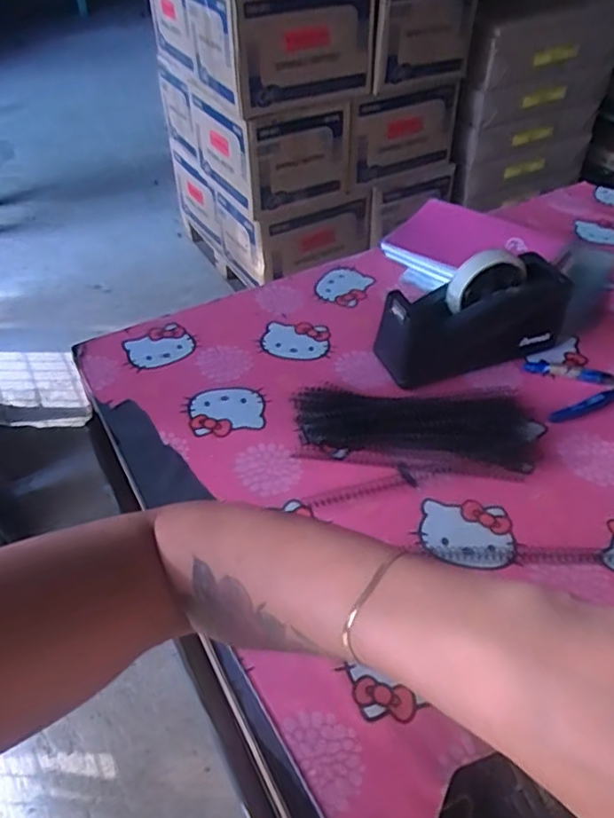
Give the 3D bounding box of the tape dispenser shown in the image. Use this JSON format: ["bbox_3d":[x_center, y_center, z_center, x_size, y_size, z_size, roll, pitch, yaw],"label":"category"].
[{"bbox_3d":[0.178,-0.101,0.682,0.217,0.112,0.075,-16,46,-16],"label":"tape dispenser"}]

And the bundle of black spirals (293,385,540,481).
[{"bbox_3d":[0.109,0.018,0.623,0.233,0.029,0.103,-1,44,-1],"label":"bundle of black spirals"}]

